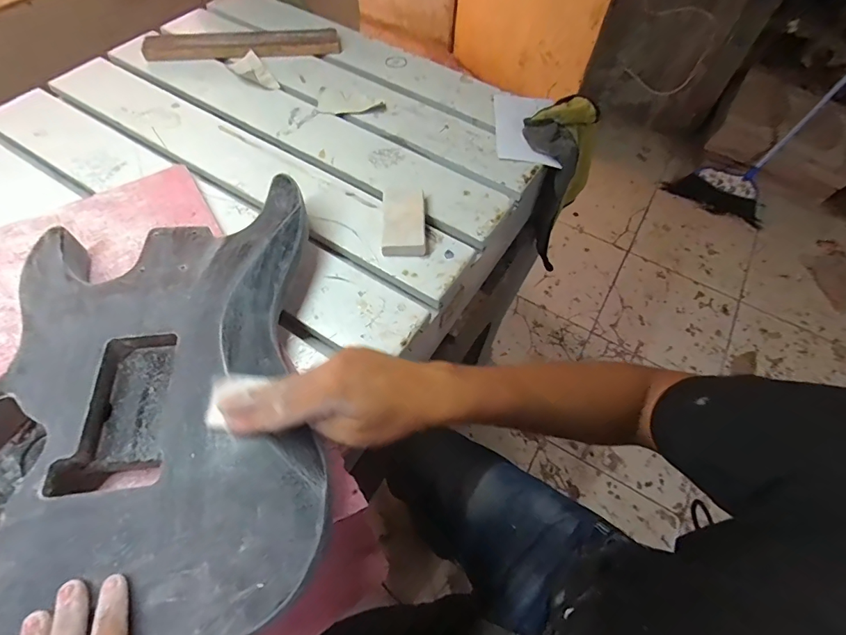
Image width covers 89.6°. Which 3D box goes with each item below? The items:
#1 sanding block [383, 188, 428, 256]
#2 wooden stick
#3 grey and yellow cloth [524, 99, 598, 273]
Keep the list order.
[{"bbox_3d":[-0.023,-0.118,0.513,0.051,0.025,0.093,0,59,-3],"label":"sanding block"},{"bbox_3d":[-0.290,-0.441,0.693,0.303,0.021,0.047,-5,59,-6],"label":"wooden stick"},{"bbox_3d":[0.209,-0.225,0.704,0.112,0.236,0.146,18,60,8],"label":"grey and yellow cloth"}]

